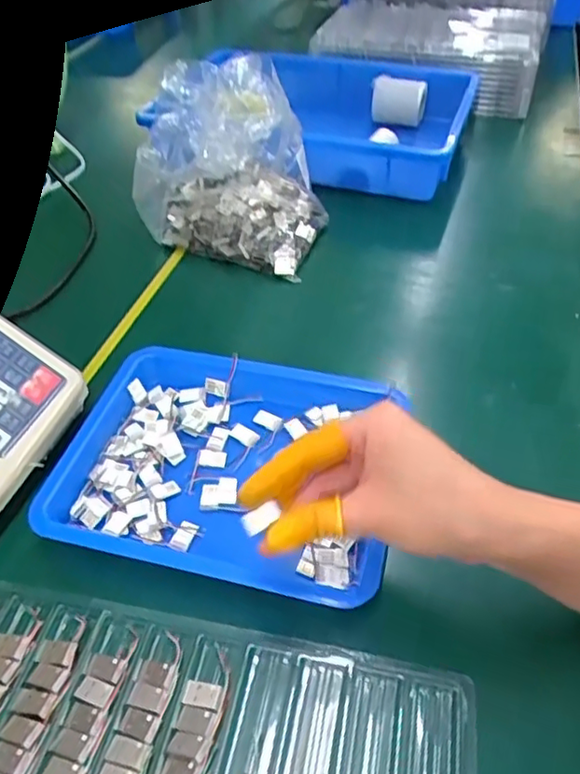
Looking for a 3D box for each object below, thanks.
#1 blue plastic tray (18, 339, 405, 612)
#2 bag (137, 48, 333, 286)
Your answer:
[{"bbox_3d":[-0.045,0.049,0.416,0.219,0.028,0.170,10,46,11],"label":"blue plastic tray"},{"bbox_3d":[-0.059,-0.219,0.622,0.190,0.148,0.155,16,48,17],"label":"bag"}]

